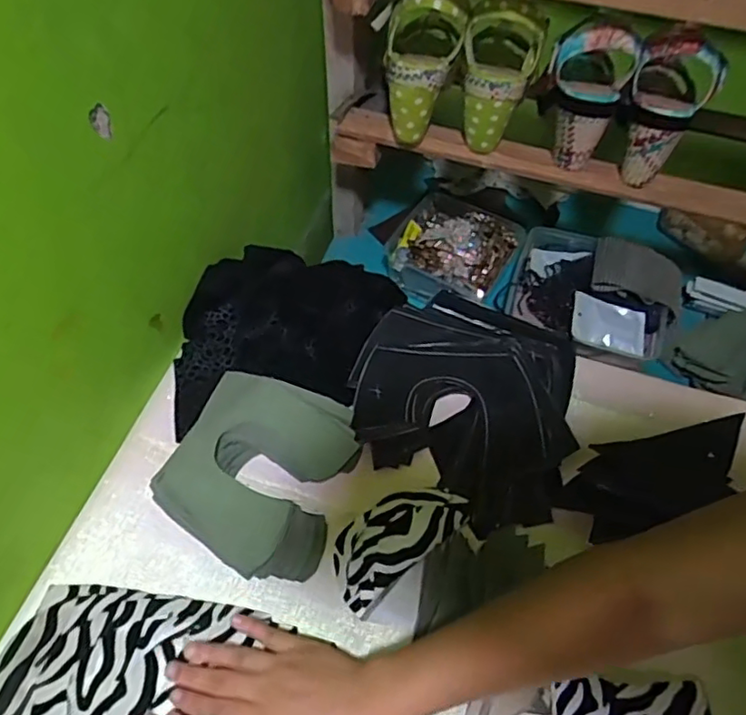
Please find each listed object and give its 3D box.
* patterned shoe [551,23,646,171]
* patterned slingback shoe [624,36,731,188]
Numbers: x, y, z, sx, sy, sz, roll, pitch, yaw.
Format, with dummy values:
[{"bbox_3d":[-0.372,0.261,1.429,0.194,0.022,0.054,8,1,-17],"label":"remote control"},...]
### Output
[{"bbox_3d":[0.215,-0.265,0.616,0.081,0.129,0.071,18,57,10],"label":"patterned shoe"},{"bbox_3d":[0.294,-0.239,0.601,0.080,0.141,0.056,13,30,6],"label":"patterned slingback shoe"}]

